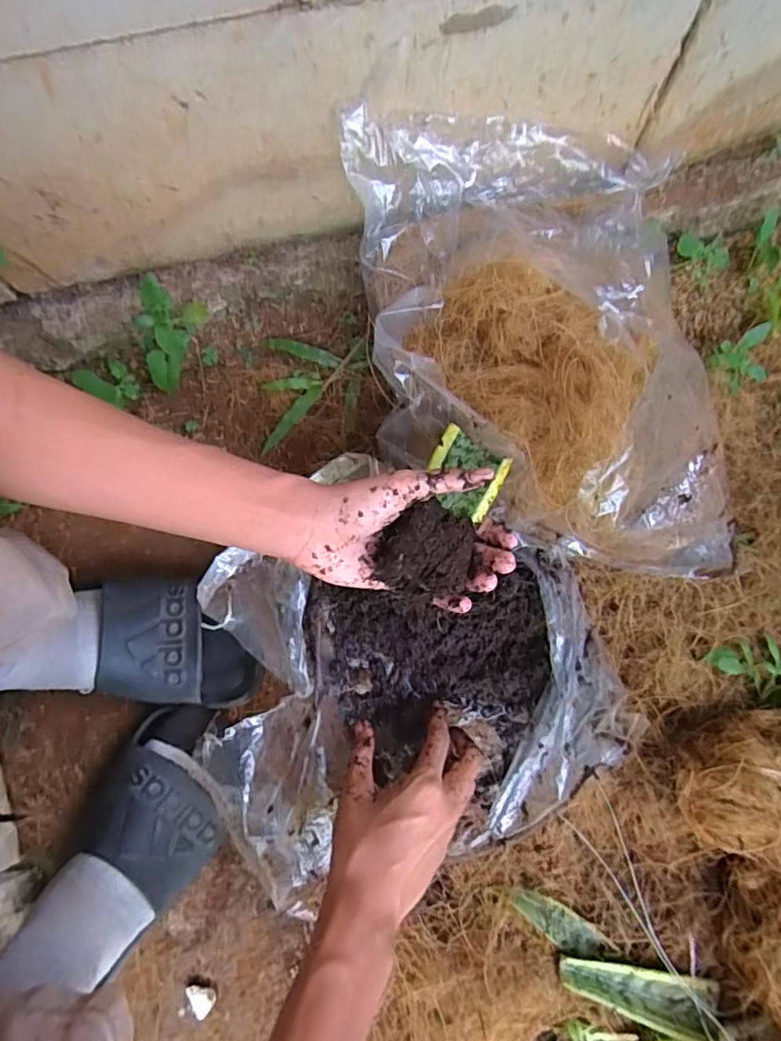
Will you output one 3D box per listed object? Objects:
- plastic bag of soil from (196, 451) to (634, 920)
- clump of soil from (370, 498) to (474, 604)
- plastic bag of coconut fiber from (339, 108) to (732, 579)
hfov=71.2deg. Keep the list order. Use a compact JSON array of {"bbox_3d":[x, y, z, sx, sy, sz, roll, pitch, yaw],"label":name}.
[{"bbox_3d":[0.009,0.116,0.476,0.330,0.078,0.332,-17,80,-3],"label":"plastic bag of soil"},{"bbox_3d":[0.024,0.019,0.384,0.067,0.044,0.065,0,79,1],"label":"clump of soil"},{"bbox_3d":[0.136,-0.134,0.454,0.291,0.149,0.376,-10,79,-1],"label":"plastic bag of coconut fiber"}]

